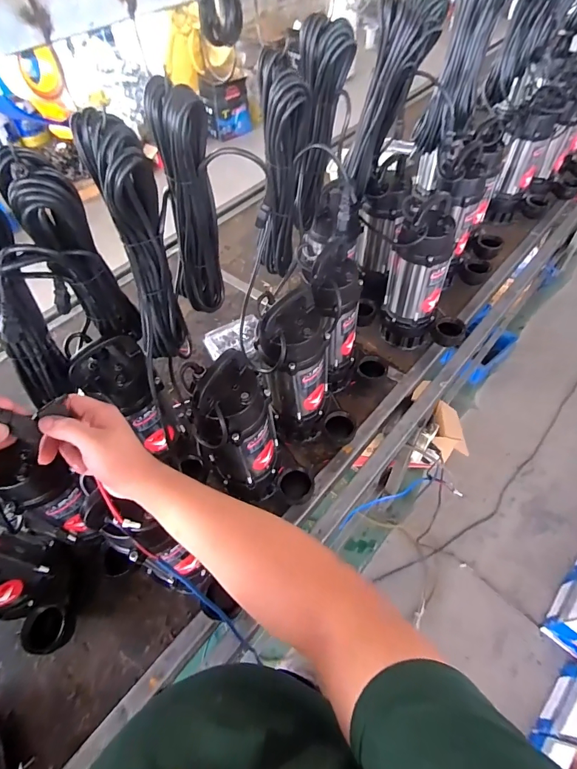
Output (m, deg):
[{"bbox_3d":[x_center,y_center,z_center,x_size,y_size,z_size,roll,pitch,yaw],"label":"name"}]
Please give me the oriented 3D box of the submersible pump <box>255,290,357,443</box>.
[{"bbox_3d":[0.044,0.009,0.775,0.126,0.371,0.174,-34,59,-19],"label":"submersible pump"}]

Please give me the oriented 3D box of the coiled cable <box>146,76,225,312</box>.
[{"bbox_3d":[-0.149,-0.249,0.597,0.087,0.332,0.073,27,60,21],"label":"coiled cable"}]

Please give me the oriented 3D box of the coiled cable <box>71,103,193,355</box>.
[{"bbox_3d":[-0.199,-0.172,0.555,0.080,0.339,0.083,0,54,4],"label":"coiled cable"}]

